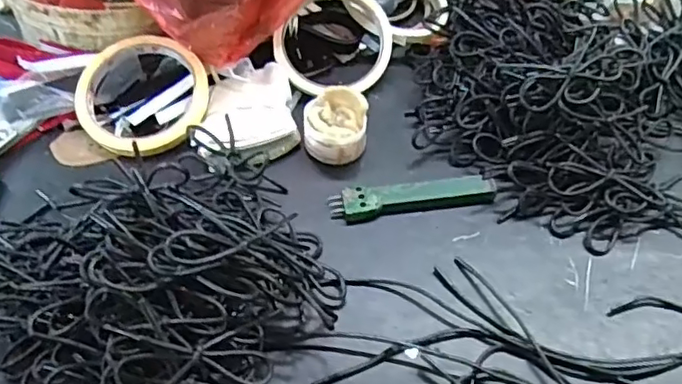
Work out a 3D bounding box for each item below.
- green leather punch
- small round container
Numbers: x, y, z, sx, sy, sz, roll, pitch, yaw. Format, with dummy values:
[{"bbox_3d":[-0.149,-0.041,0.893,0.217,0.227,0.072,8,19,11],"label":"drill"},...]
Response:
[{"bbox_3d":[0.047,0.003,0.407,0.108,0.010,0.022,-8,50,-7],"label":"green leather punch"},{"bbox_3d":[-0.004,-0.046,0.430,0.043,0.043,0.047,0,50,0],"label":"small round container"}]

